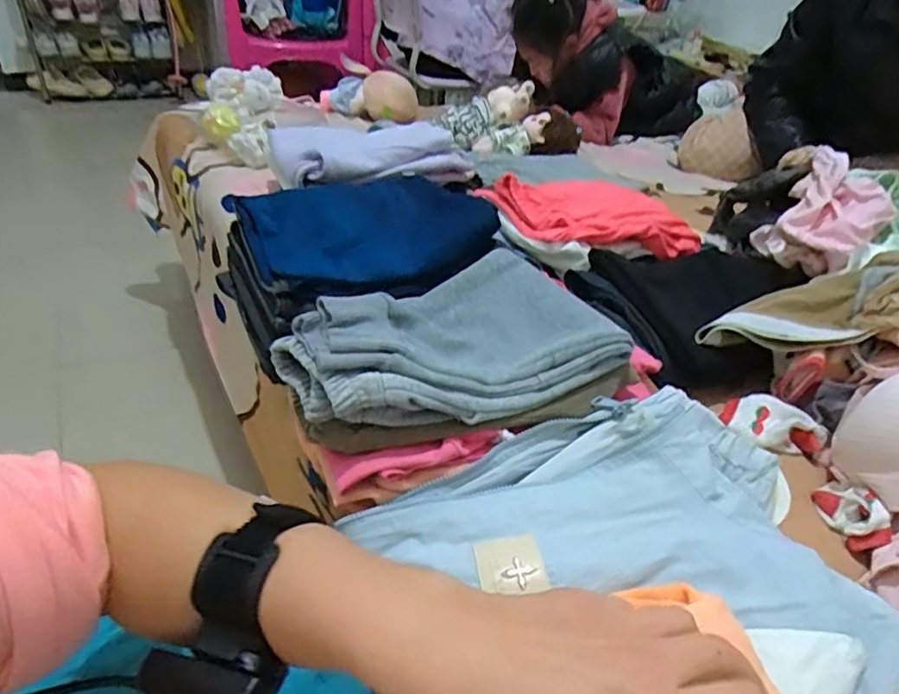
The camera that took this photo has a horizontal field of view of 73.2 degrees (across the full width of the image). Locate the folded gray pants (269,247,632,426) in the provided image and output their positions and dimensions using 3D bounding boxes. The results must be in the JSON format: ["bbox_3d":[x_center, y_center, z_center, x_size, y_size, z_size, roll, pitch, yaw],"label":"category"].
[{"bbox_3d":[-0.003,-0.015,0.548,0.284,0.047,0.179,-13,40,-24],"label":"folded gray pants"}]

